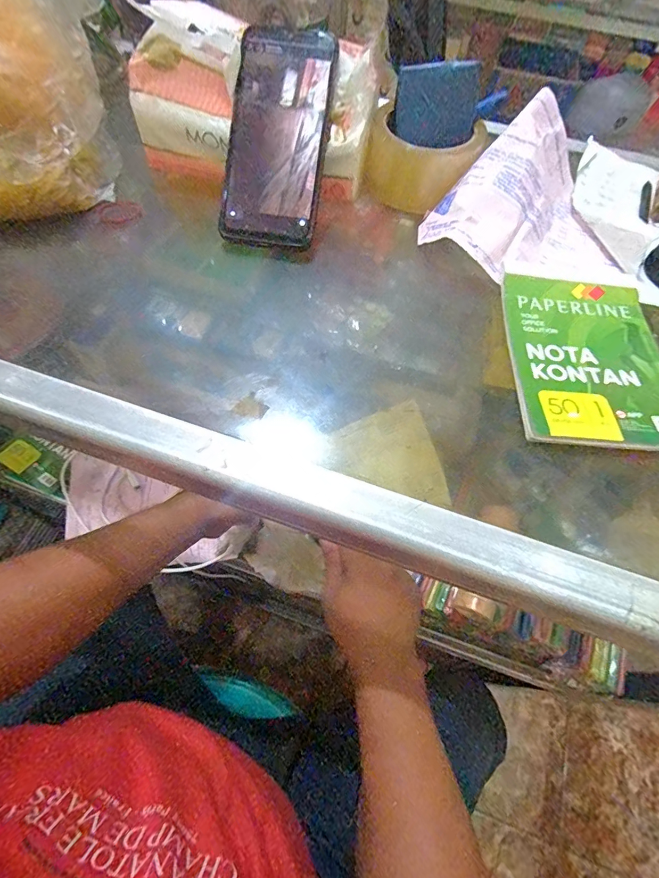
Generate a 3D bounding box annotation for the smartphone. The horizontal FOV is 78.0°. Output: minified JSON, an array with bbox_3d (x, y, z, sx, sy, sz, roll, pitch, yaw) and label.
[{"bbox_3d":[-0.040,-0.235,0.321,0.074,0.013,0.159,10,95,2],"label":"smartphone"}]

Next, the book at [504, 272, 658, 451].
[{"bbox_3d":[0.182,-0.060,0.285,0.107,0.007,0.146,5,62,-1],"label":"book"}]

